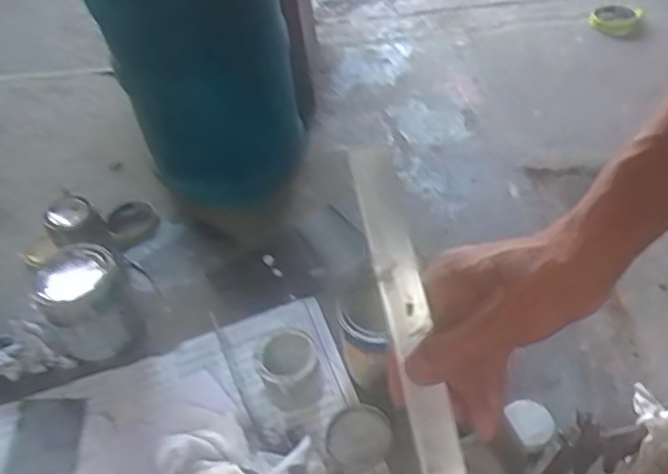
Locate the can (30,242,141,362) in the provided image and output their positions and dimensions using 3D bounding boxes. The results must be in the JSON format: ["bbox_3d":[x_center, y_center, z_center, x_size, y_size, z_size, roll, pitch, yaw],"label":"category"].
[{"bbox_3d":[-0.315,0.089,0.846,0.097,0.142,0.105,-3,46,3],"label":"can"}]

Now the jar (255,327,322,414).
[{"bbox_3d":[-0.054,0.162,0.797,0.071,0.075,0.074,-3,46,3],"label":"jar"}]

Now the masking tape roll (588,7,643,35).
[{"bbox_3d":[0.574,-0.452,1.345,0.094,0.021,0.094,-5,47,5],"label":"masking tape roll"}]

